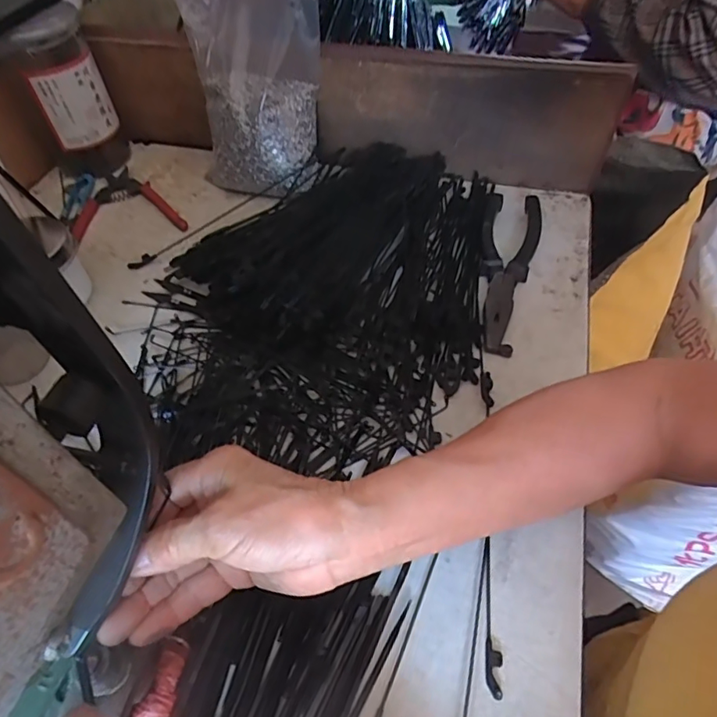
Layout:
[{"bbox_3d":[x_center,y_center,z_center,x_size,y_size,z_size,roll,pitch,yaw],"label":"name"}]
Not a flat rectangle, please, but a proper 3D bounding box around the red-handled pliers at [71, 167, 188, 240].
[{"bbox_3d":[-0.233,-0.168,0.548,0.117,0.009,0.103,-3,52,2],"label":"red-handled pliers"}]

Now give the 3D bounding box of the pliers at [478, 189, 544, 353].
[{"bbox_3d":[0.128,-0.082,0.450,0.050,0.017,0.187,11,54,13],"label":"pliers"}]

